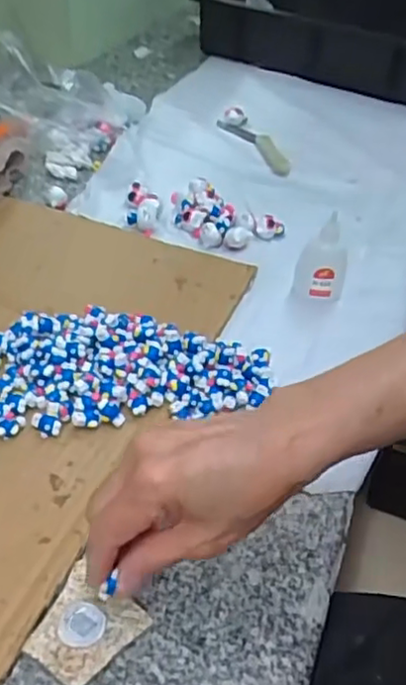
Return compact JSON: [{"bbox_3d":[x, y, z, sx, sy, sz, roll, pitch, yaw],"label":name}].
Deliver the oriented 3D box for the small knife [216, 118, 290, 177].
[{"bbox_3d":[0.071,-0.252,0.847,0.040,0.016,0.160,-13,46,-22],"label":"small knife"}]

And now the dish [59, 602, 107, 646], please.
[{"bbox_3d":[-0.067,0.155,0.362,0.025,0.004,0.023,4,42,-4],"label":"dish"}]

